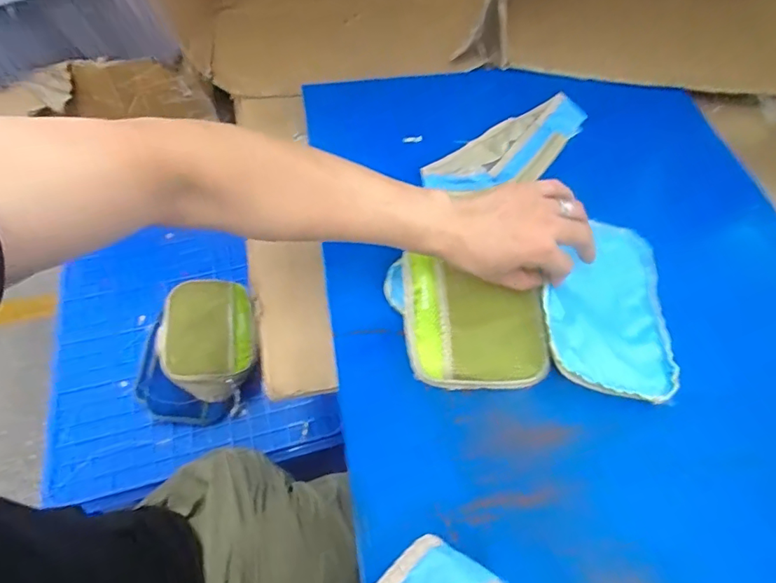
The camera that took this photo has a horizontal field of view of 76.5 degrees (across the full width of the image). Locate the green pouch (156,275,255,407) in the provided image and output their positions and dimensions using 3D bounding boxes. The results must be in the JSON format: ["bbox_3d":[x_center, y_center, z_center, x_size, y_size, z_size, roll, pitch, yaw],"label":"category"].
[{"bbox_3d":[-0.292,0.078,0.806,0.144,0.066,0.210,-12,58,-7],"label":"green pouch"}]

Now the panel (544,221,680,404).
[{"bbox_3d":[0.222,0.013,0.497,0.139,0.017,0.195,13,56,-11],"label":"panel"}]

